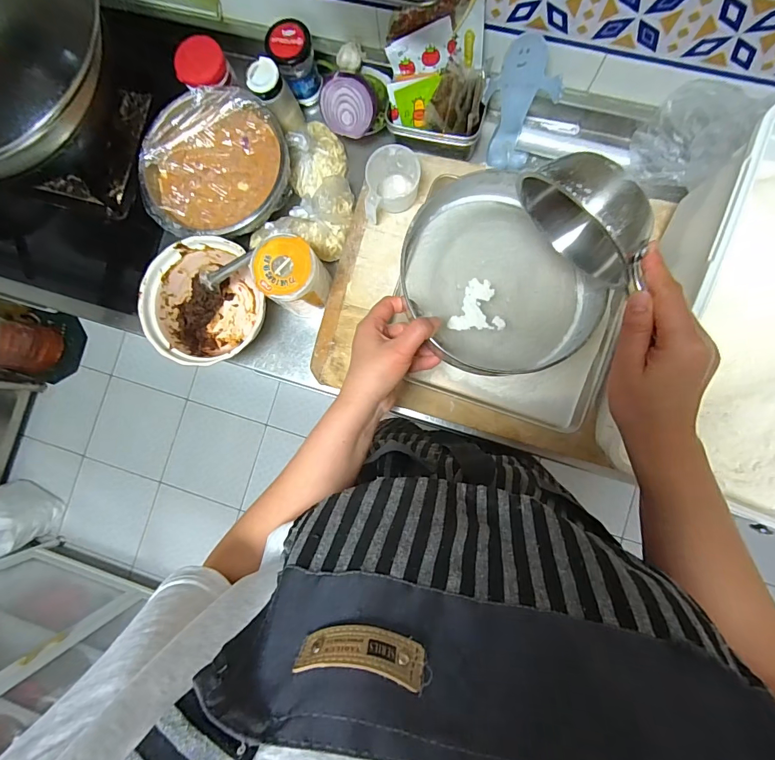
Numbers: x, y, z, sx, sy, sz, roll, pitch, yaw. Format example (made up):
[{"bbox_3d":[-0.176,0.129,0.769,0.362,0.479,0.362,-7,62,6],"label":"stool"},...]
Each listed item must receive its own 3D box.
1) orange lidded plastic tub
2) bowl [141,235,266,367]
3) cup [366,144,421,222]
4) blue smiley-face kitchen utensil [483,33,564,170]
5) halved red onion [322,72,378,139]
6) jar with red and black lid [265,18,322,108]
[{"bbox_3d":[-0.126,-0.140,0.560,0.085,0.097,0.084,0,86,5],"label":"orange lidded plastic tub"},{"bbox_3d":[-0.263,-0.111,0.610,0.163,0.077,0.181,20,88,6],"label":"bowl"},{"bbox_3d":[0.008,-0.271,0.566,0.069,0.064,0.095,2,86,5],"label":"cup"},{"bbox_3d":[0.178,-0.372,0.561,0.093,0.155,0.025,13,56,6],"label":"blue smiley-face kitchen utensil"},{"bbox_3d":[-0.052,-0.385,0.575,0.077,0.041,0.077,1,129,1],"label":"halved red onion"},{"bbox_3d":[-0.134,-0.468,0.612,0.061,0.095,0.064,0,86,5],"label":"jar with red and black lid"}]

